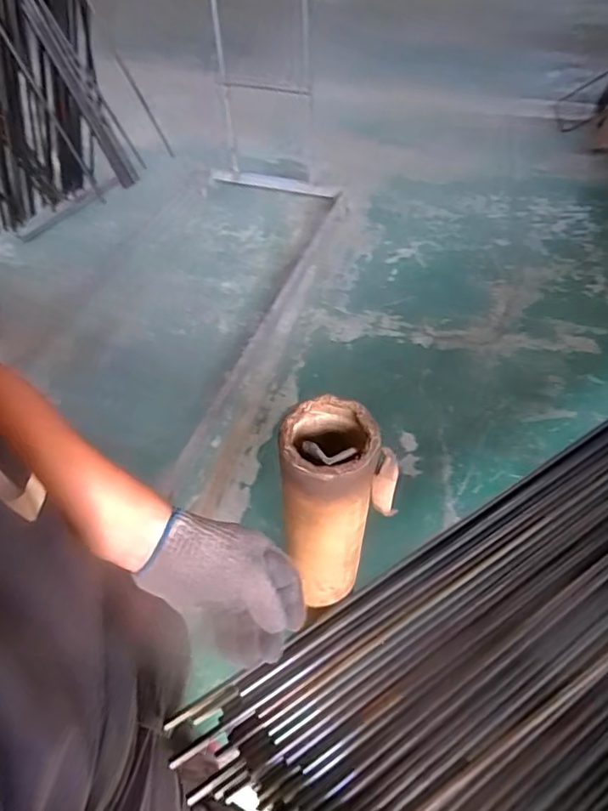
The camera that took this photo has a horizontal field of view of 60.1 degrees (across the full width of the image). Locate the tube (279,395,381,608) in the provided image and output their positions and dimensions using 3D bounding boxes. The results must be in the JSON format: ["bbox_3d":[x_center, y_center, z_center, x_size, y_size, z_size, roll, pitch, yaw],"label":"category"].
[{"bbox_3d":[0.025,0.115,0.545,0.084,0.279,0.089,6,51,7],"label":"tube"}]

